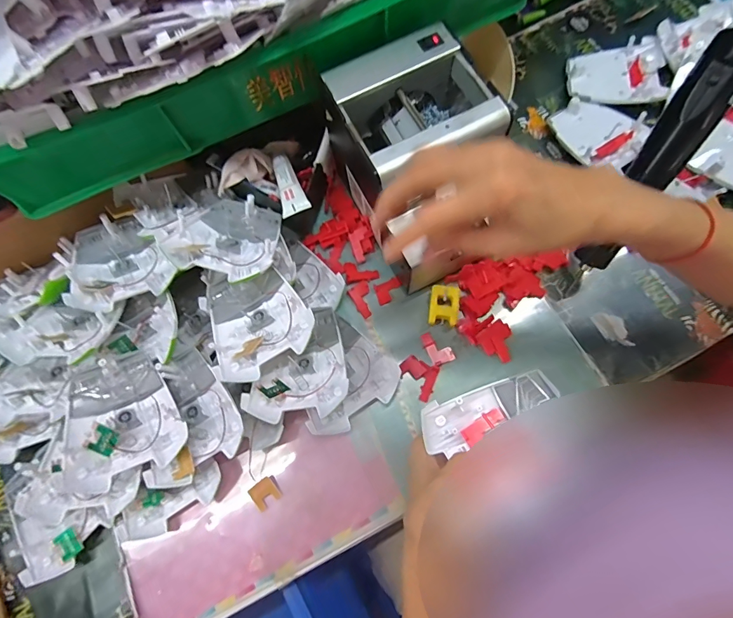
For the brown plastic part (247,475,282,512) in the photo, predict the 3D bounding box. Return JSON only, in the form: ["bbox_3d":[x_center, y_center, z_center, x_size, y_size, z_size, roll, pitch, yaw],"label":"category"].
[{"bbox_3d":[-0.098,0.179,0.387,0.026,0.006,0.025,-33,75,-6],"label":"brown plastic part"}]

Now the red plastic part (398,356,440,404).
[{"bbox_3d":[0.052,0.071,0.409,0.038,0.006,0.039,20,76,9],"label":"red plastic part"}]

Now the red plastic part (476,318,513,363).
[{"bbox_3d":[0.139,0.034,0.413,0.038,0.005,0.040,-34,75,-6],"label":"red plastic part"}]

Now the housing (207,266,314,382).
[{"bbox_3d":[-0.100,0.009,0.371,0.091,0.027,0.098,-19,74,-2],"label":"housing"}]

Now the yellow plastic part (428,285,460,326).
[{"bbox_3d":[0.082,-0.004,0.419,0.030,0.013,0.041,6,74,5],"label":"yellow plastic part"}]

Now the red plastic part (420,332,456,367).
[{"bbox_3d":[0.074,0.041,0.418,0.023,0.008,0.038,-30,74,-5],"label":"red plastic part"}]

